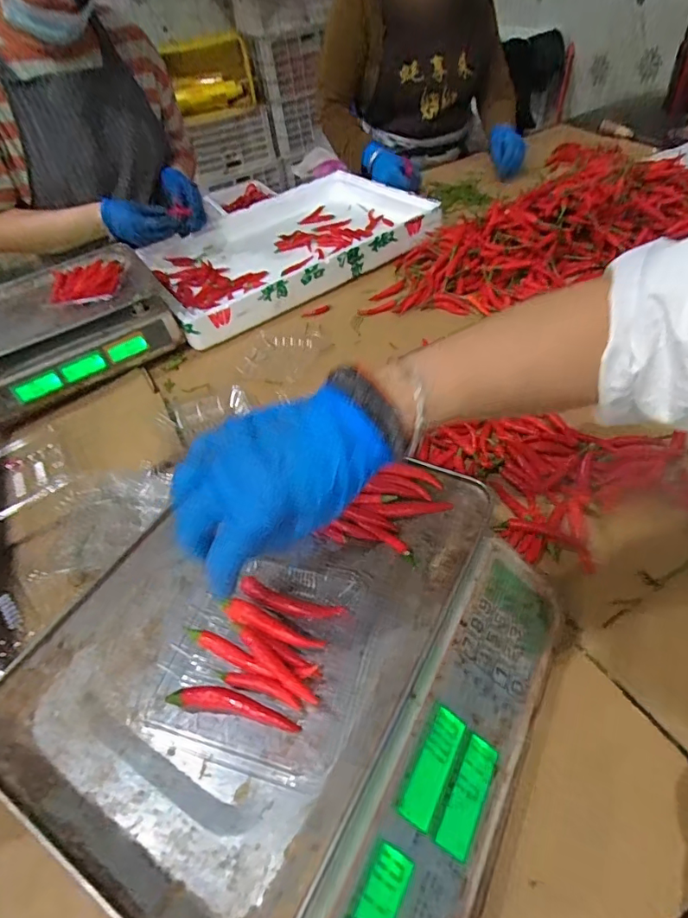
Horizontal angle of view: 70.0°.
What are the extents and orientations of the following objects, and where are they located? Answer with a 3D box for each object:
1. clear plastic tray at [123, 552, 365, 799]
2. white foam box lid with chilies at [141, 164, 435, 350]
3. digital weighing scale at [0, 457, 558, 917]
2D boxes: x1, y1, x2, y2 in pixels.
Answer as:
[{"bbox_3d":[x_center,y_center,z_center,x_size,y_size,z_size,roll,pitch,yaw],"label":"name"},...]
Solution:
[{"bbox_3d":[-0.052,0.122,0.324,0.132,0.025,0.136,11,51,15],"label":"clear plastic tray"},{"bbox_3d":[-0.119,-0.421,0.945,0.515,0.056,0.361,-29,50,-18],"label":"white foam box lid with chilies"},{"bbox_3d":[-0.028,0.141,0.354,0.313,0.099,0.315,20,53,25],"label":"digital weighing scale"}]

